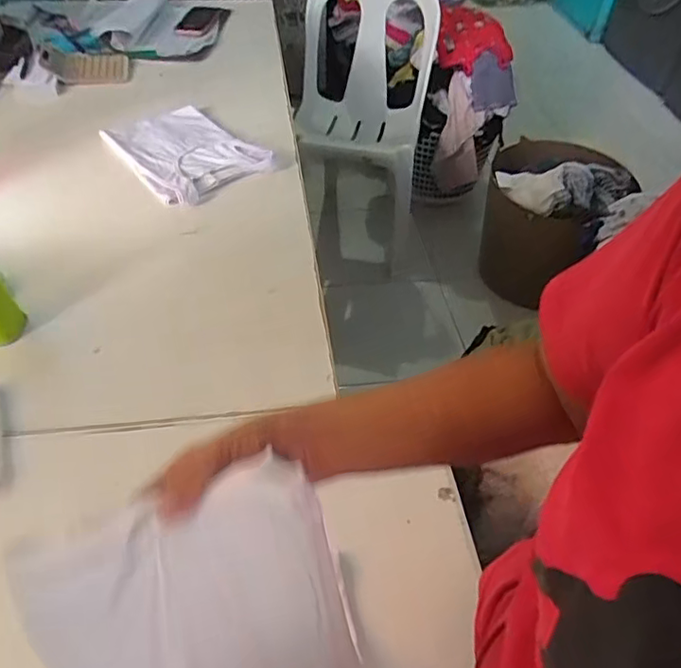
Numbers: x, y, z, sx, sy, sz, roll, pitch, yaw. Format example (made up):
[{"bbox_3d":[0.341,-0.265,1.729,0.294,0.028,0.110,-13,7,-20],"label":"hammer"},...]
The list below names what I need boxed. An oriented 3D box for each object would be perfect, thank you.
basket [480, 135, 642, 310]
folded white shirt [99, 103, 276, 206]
[{"bbox_3d":[0.583,-0.318,1.711,0.333,0.394,0.324,5,47,1],"label":"basket"},{"bbox_3d":[-0.274,-0.322,1.029,0.184,0.027,0.284,-30,52,-24],"label":"folded white shirt"}]

